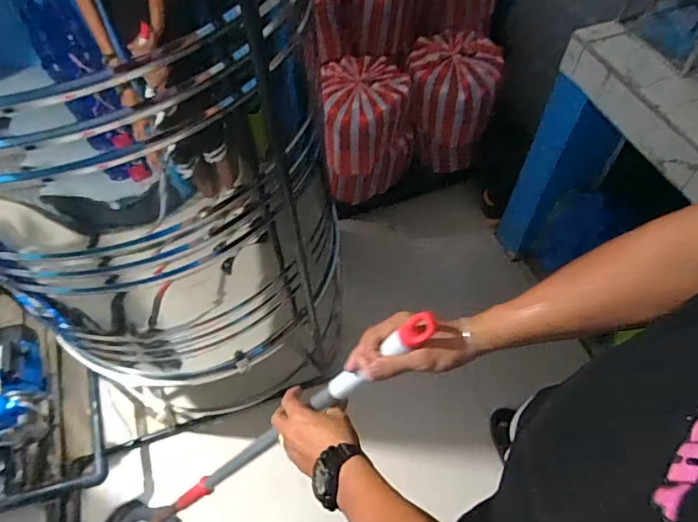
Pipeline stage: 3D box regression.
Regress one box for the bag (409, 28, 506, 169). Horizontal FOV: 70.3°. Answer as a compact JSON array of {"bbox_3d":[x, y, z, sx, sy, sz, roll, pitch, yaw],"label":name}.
[{"bbox_3d":[0.363,-0.575,1.805,0.305,0.406,0.325,4,57,4],"label":"bag"}]

